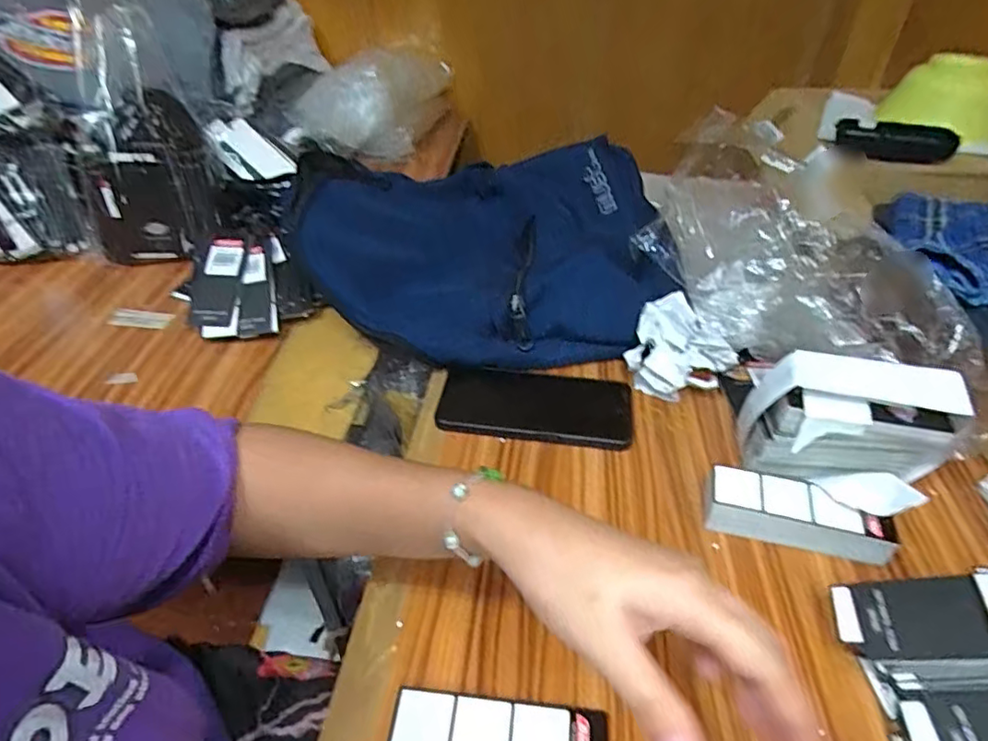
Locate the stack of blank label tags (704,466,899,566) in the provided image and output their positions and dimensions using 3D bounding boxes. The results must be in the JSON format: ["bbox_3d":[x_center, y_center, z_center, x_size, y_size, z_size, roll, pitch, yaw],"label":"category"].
[{"bbox_3d":[0.216,0.104,0.419,0.122,0.037,0.038,13,43,14],"label":"stack of blank label tags"}]

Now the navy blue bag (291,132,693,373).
[{"bbox_3d":[-0.027,-0.146,0.648,0.405,0.089,0.330,1,41,-1],"label":"navy blue bag"}]

